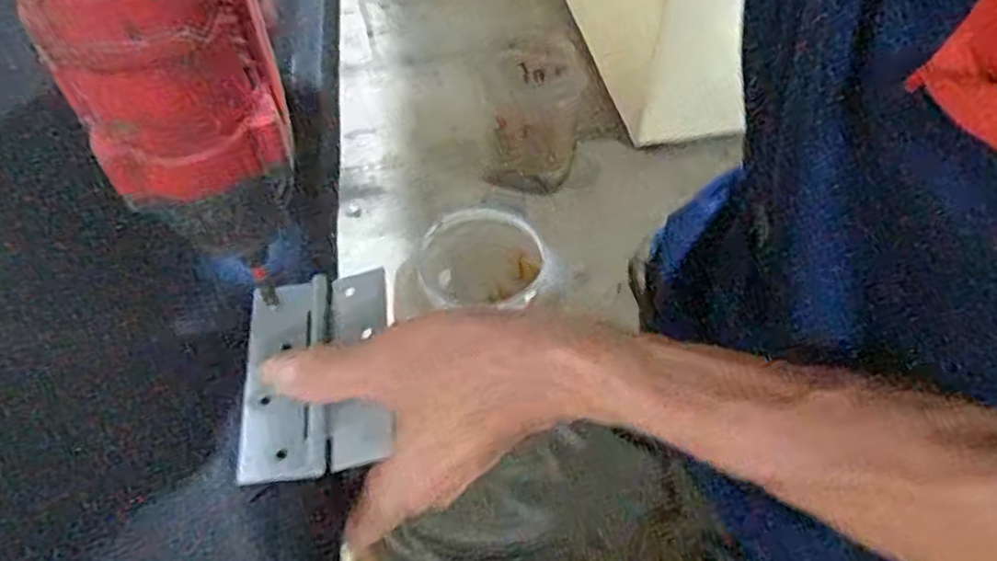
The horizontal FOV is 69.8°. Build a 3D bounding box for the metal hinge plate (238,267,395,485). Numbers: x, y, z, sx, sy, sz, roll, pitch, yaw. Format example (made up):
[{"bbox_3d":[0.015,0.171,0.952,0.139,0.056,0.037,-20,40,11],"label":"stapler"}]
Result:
[{"bbox_3d":[-0.080,0.038,0.314,0.064,0.011,0.097,-13,49,4],"label":"metal hinge plate"}]

